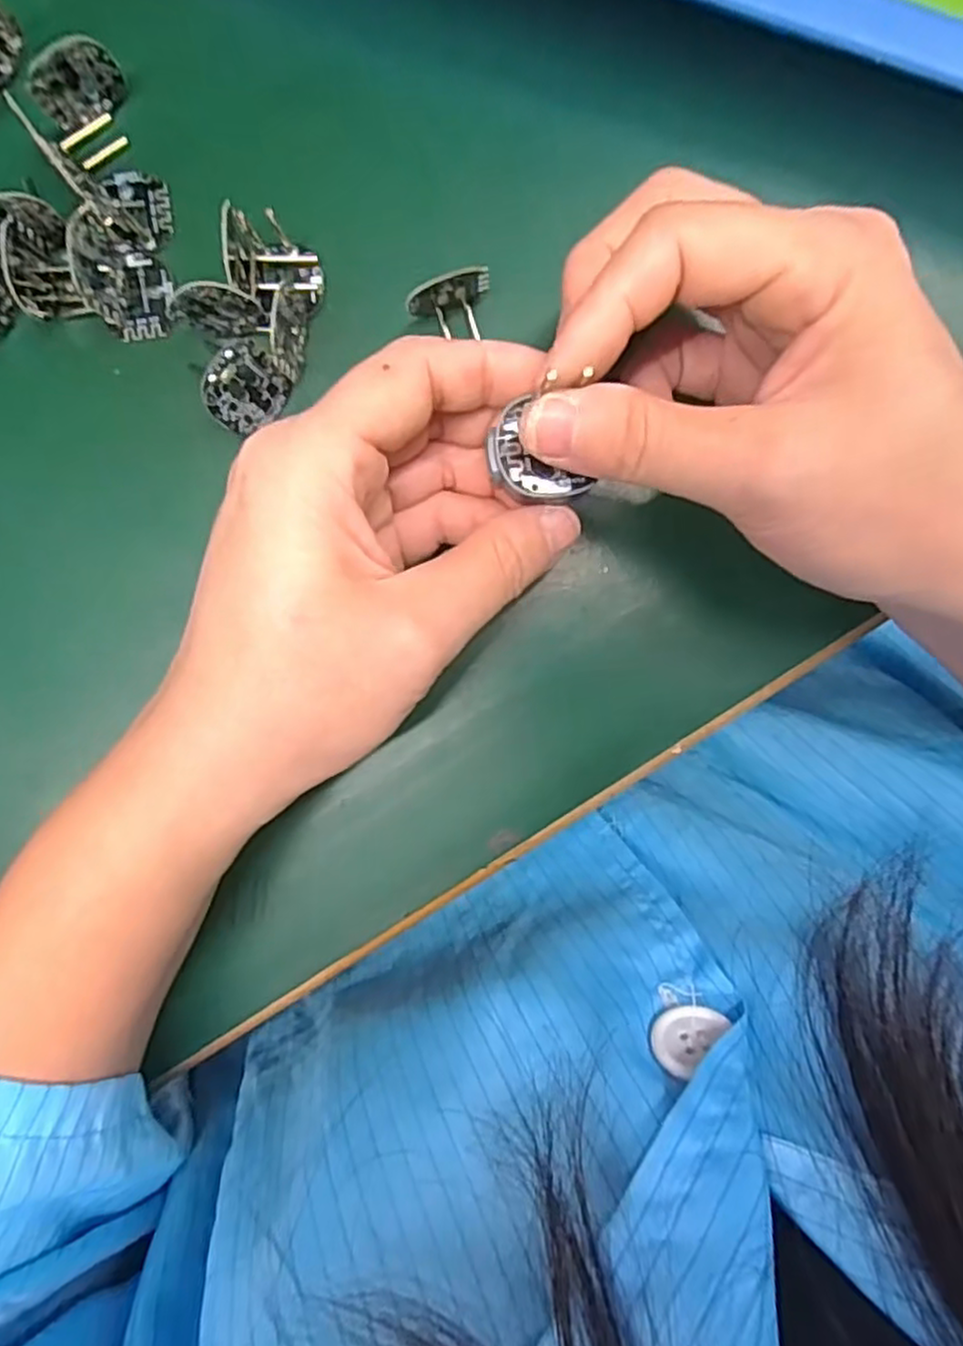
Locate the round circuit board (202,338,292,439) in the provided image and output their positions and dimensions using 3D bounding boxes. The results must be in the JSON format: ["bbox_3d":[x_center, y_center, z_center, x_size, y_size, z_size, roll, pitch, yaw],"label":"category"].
[{"bbox_3d":[-0.067,-0.081,0.203,0.022,0.022,0.004,-50,48,-6],"label":"round circuit board"}]

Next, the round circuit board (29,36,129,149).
[{"bbox_3d":[-0.110,-0.160,0.196,0.008,0.021,0.025,42,93,-2],"label":"round circuit board"}]

